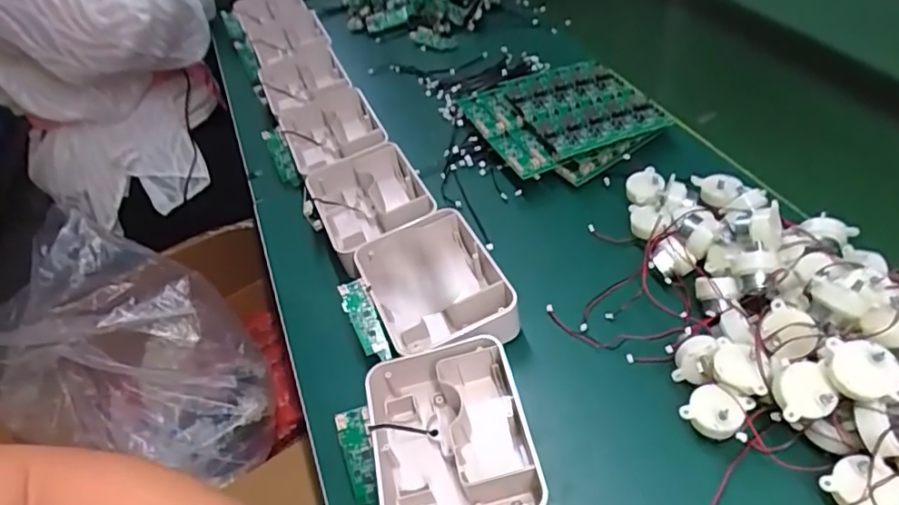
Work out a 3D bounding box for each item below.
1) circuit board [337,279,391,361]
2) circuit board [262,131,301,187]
[{"bbox_3d":[-0.067,0.055,0.471,0.023,0.011,0.067,-23,83,-18],"label":"circuit board"},{"bbox_3d":[-0.186,-0.104,0.649,0.027,0.070,0.007,-30,-8,31],"label":"circuit board"}]

